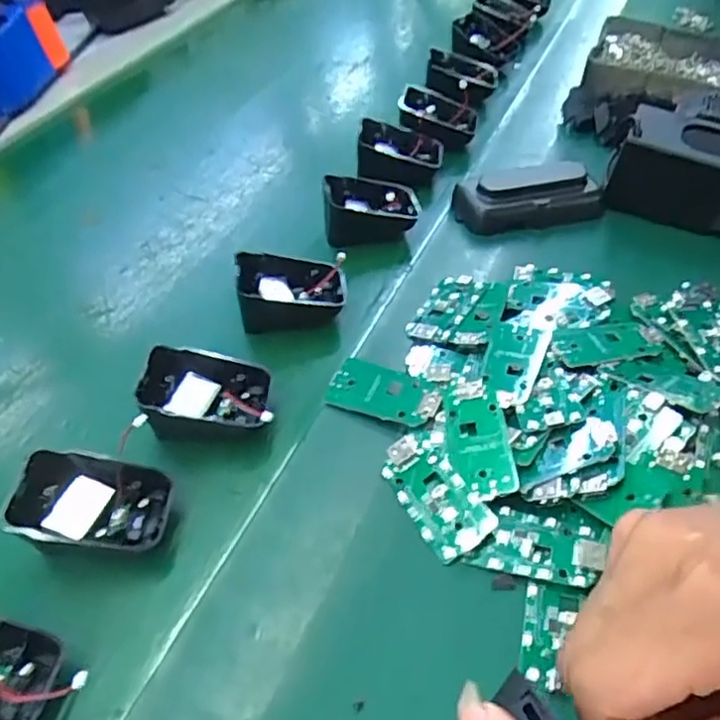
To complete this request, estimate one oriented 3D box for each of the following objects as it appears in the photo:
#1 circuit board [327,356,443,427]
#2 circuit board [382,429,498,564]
[{"bbox_3d":[0.013,0.018,0.352,0.061,0.007,0.030,19,51,17],"label":"circuit board"},{"bbox_3d":[0.037,0.065,0.314,0.035,0.011,0.064,-19,51,-15],"label":"circuit board"}]

